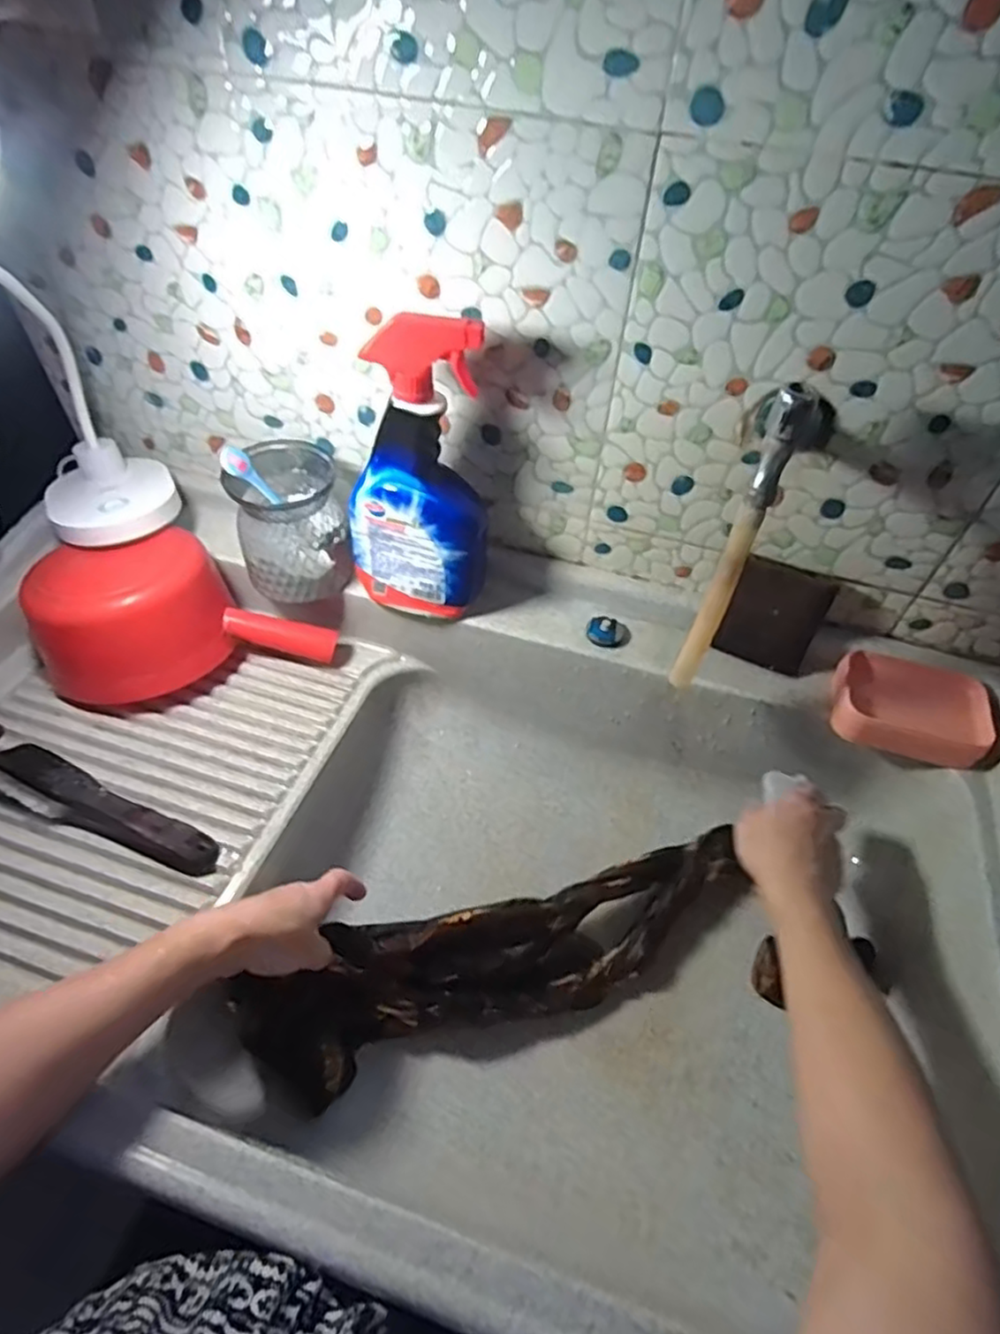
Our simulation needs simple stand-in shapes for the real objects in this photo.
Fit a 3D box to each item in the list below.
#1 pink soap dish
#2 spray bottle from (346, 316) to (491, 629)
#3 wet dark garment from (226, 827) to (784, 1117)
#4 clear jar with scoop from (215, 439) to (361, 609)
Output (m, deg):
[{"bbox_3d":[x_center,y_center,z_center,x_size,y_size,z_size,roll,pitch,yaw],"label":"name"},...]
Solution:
[{"bbox_3d":[0.366,0.034,0.603,0.124,0.028,0.098,22,52,15],"label":"pink soap dish"},{"bbox_3d":[-0.074,-0.161,0.583,0.114,0.262,0.054,18,51,12],"label":"spray bottle"},{"bbox_3d":[0.027,0.273,0.614,0.488,0.091,0.123,-9,50,-20],"label":"wet dark garment"},{"bbox_3d":[-0.205,-0.141,0.663,0.100,0.112,0.104,-15,52,-15],"label":"clear jar with scoop"}]

